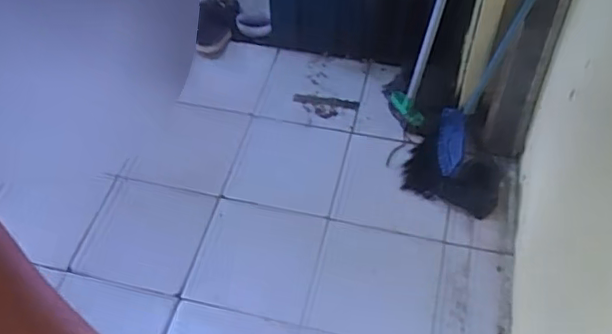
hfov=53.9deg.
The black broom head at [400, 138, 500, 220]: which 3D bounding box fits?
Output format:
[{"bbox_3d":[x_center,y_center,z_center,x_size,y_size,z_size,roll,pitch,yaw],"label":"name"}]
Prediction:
[{"bbox_3d":[0.394,0.032,1.625,0.258,0.056,0.180,19,56,16],"label":"black broom head"}]

